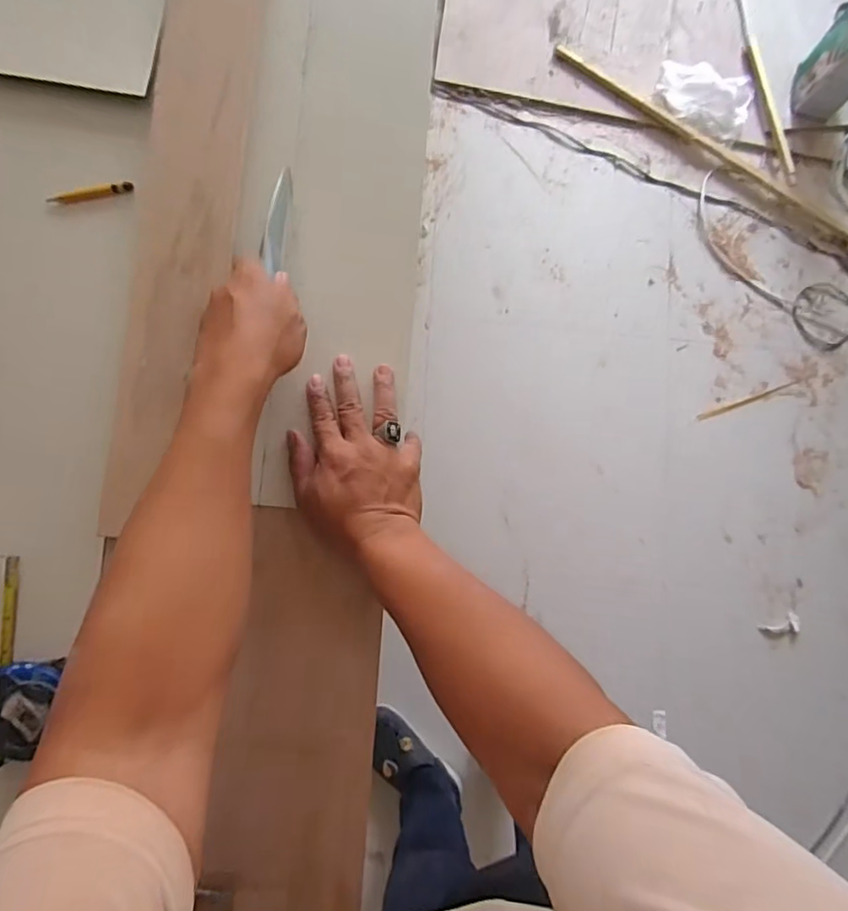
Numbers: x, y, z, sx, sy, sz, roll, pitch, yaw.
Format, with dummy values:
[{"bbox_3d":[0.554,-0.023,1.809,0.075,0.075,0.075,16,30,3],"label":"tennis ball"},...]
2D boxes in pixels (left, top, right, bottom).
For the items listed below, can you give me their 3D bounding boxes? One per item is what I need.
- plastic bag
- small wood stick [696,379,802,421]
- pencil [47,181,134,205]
[{"bbox_3d":[0.712,-0.904,1.409,0.231,0.041,0.163,20,83,-2],"label":"plastic bag"},{"bbox_3d":[0.816,-0.139,1.387,0.288,0.009,0.019,-19,86,-5],"label":"small wood stick"},{"bbox_3d":[-0.295,-0.232,0.493,0.072,0.009,0.008,-13,85,-5],"label":"pencil"}]

